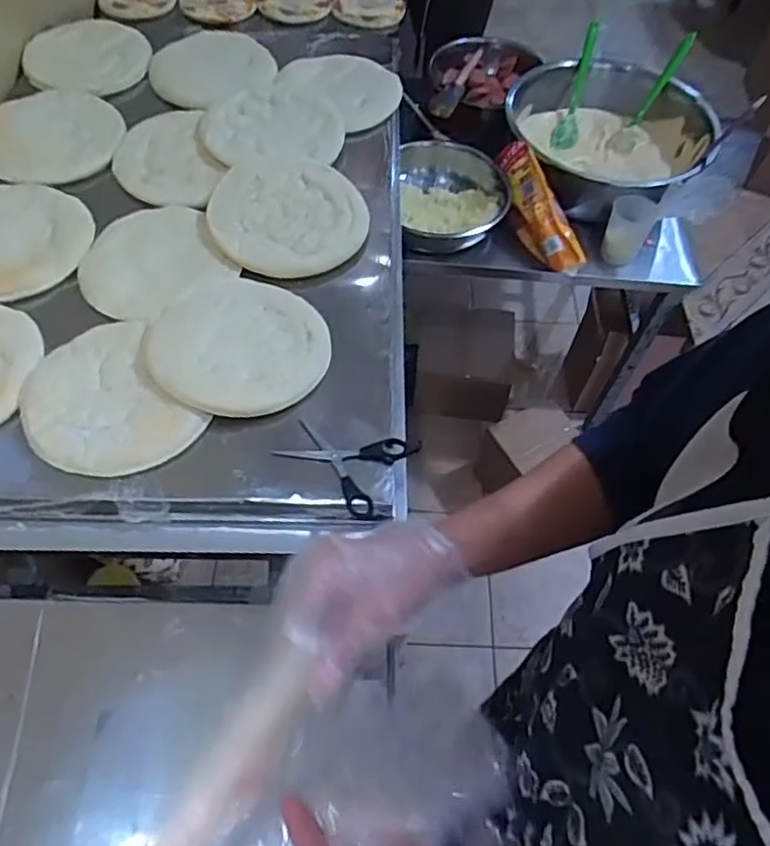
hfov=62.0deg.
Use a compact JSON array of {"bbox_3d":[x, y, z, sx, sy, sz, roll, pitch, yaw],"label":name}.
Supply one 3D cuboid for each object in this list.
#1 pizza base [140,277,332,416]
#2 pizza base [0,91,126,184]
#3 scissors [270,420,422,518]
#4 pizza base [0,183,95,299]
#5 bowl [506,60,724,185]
[{"bbox_3d":[-0.168,-0.096,0.731,0.198,0.028,0.196,1,57,-2],"label":"pizza base"},{"bbox_3d":[-0.493,-0.423,0.933,0.203,0.031,0.179,-12,58,-11],"label":"pizza base"},{"bbox_3d":[-0.039,0.028,0.671,0.118,0.006,0.099,32,61,17],"label":"scissors"},{"bbox_3d":[-0.485,-0.243,0.818,0.203,0.010,0.193,1,57,-2],"label":"pizza base"},{"bbox_3d":[0.436,-0.563,1.277,0.379,0.171,0.379,1,57,-2],"label":"bowl"}]

